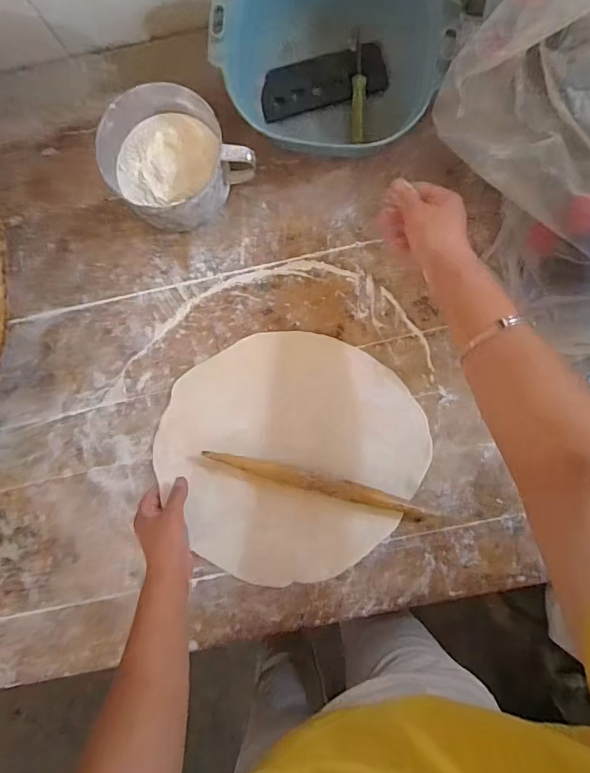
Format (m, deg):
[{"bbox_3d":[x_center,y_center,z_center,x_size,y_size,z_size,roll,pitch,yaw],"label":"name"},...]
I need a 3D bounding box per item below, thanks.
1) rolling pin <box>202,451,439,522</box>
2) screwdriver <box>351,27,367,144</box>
[{"bbox_3d":[0.034,0.127,0.609,0.296,0.030,0.029,15,88,2],"label":"rolling pin"},{"bbox_3d":[0.083,-0.386,0.611,0.017,0.022,0.132,0,104,1],"label":"screwdriver"}]

